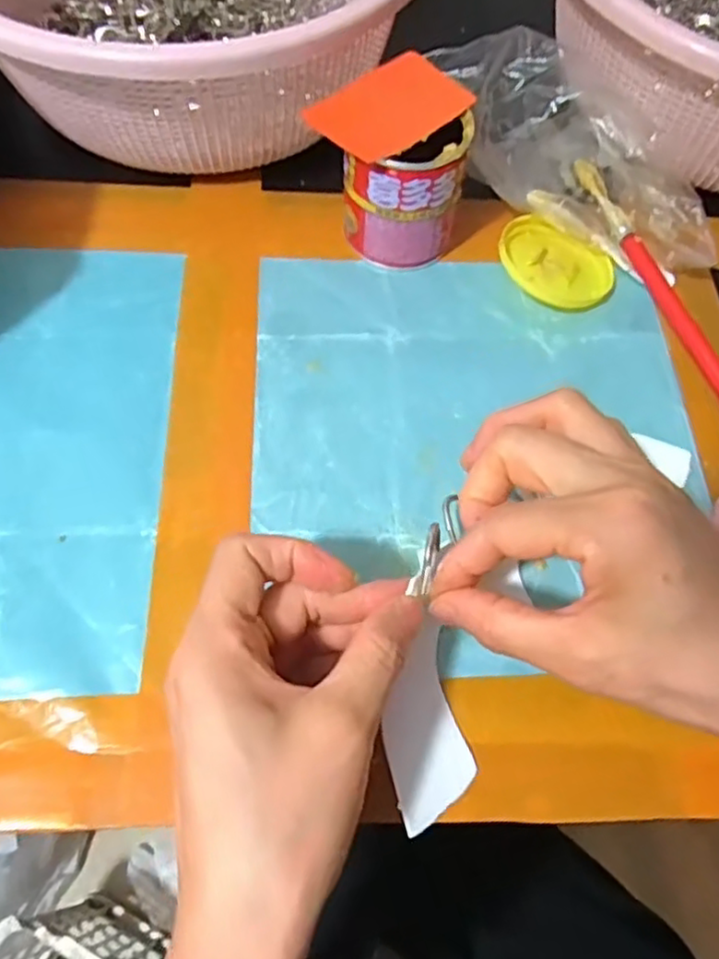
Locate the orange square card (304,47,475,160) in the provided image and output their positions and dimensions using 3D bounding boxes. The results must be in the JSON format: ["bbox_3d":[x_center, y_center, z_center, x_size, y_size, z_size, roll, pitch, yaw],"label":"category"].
[{"bbox_3d":[0.016,-0.188,0.331,0.049,0.004,0.079,43,69,10],"label":"orange square card"}]

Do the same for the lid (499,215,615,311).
[{"bbox_3d":[0.111,-0.122,0.375,0.066,0.008,0.056,29,65,0],"label":"lid"}]

